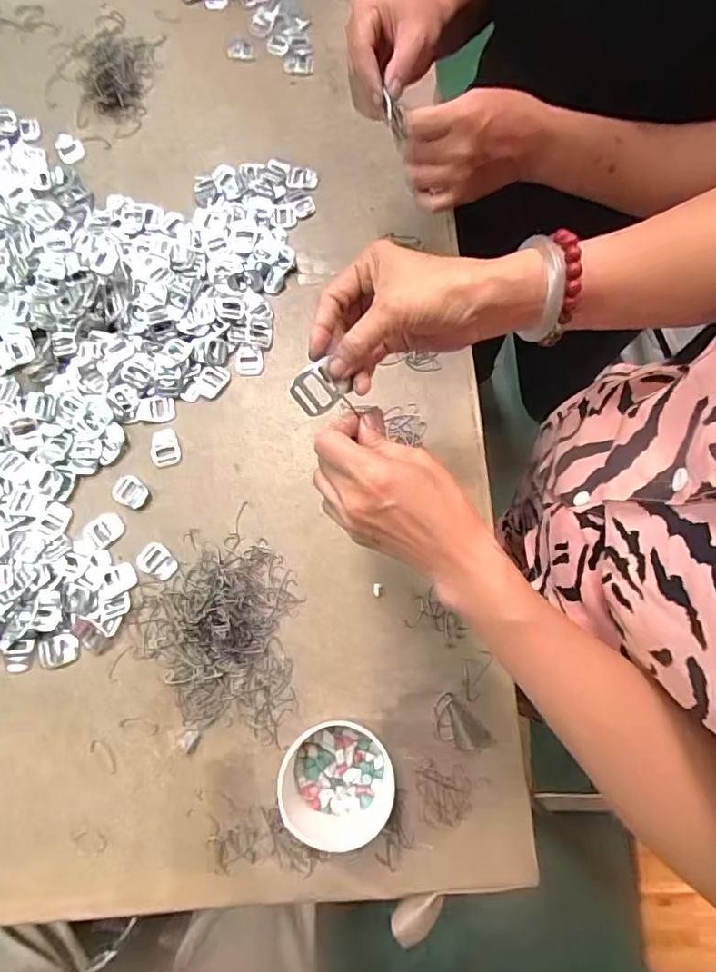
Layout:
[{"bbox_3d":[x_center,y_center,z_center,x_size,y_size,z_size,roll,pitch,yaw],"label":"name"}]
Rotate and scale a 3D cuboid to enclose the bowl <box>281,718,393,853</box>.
[{"bbox_3d":[-0.017,0.258,0.468,0.093,0.072,0.085,0,78,0],"label":"bowl"}]

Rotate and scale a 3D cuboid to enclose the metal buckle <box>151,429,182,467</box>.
[{"bbox_3d":[-0.208,-0.042,0.571,0.030,0.004,0.040,-12,78,-2],"label":"metal buckle"}]

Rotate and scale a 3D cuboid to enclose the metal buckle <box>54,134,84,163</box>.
[{"bbox_3d":[-0.355,-0.416,0.653,0.030,0.004,0.035,-38,96,-3],"label":"metal buckle"}]

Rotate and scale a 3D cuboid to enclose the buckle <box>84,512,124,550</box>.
[{"bbox_3d":[-0.264,0.045,0.551,0.039,0.004,0.031,-37,80,-7],"label":"buckle"}]

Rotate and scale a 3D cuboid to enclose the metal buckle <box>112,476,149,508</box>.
[{"bbox_3d":[-0.240,0.006,0.559,0.040,0.007,0.029,29,80,6],"label":"metal buckle"}]

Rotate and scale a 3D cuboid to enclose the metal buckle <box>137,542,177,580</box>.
[{"bbox_3d":[-0.206,0.077,0.543,0.041,0.004,0.029,36,80,7],"label":"metal buckle"}]

